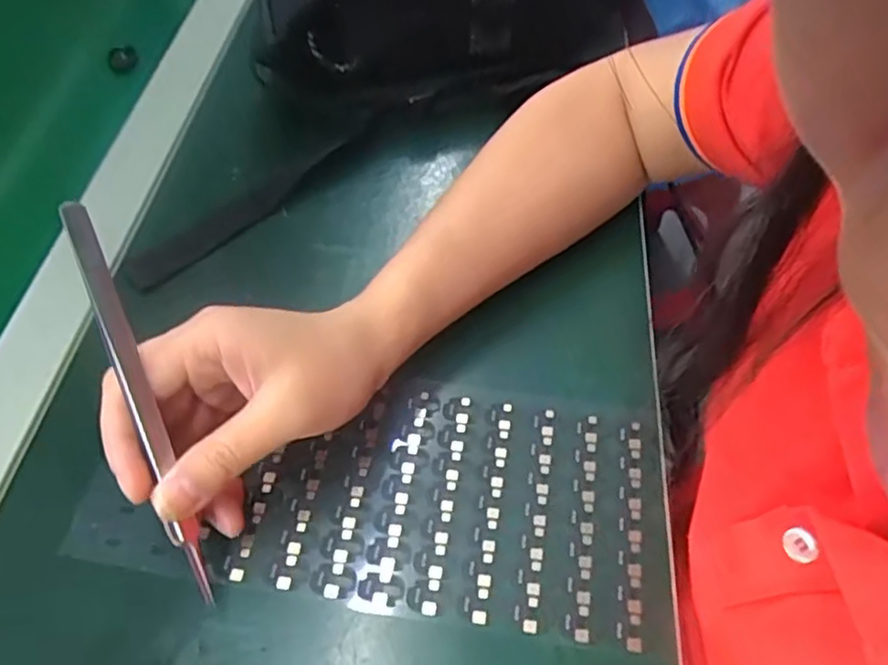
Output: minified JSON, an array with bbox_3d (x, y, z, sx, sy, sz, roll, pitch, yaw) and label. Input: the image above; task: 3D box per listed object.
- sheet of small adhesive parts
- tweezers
[{"bbox_3d":[-0.028,0.068,0.305,0.246,0.007,0.112,5,55,4],"label":"sheet of small adhesive parts"},{"bbox_3d":[-0.113,0.031,0.253,0.008,0.159,0.011,-16,12,-11],"label":"tweezers"}]

